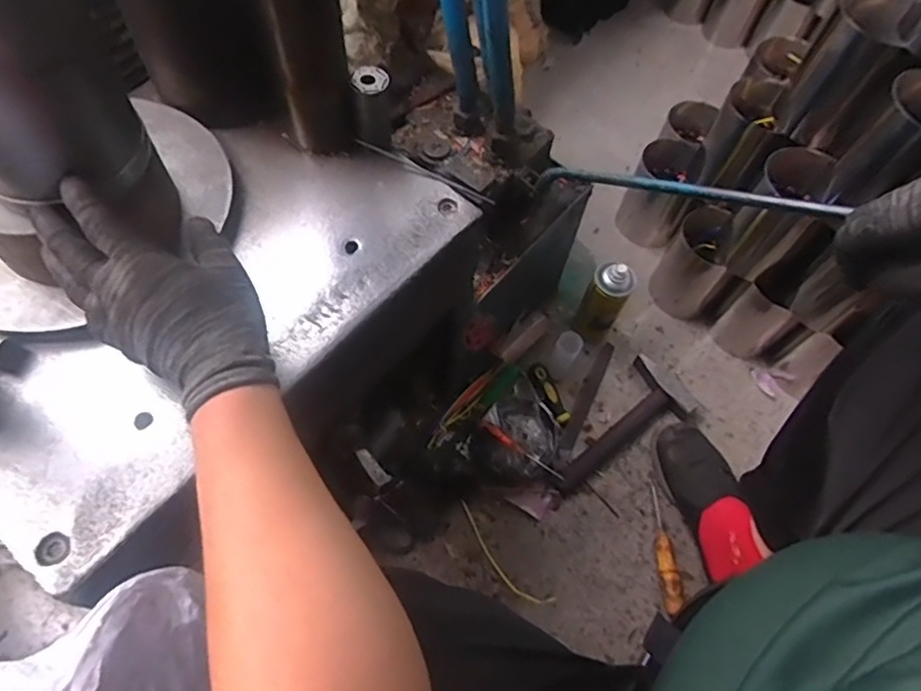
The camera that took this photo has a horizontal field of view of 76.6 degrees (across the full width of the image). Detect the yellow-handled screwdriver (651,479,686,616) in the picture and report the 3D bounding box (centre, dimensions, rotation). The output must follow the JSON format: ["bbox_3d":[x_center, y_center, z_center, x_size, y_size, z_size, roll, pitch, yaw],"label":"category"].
[{"bbox_3d":[0.300,0.290,0.858,0.026,0.029,0.189,3,61,-2],"label":"yellow-handled screwdriver"}]

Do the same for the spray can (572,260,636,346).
[{"bbox_3d":[0.234,-0.069,0.963,0.067,0.182,0.054,23,62,9],"label":"spray can"}]

